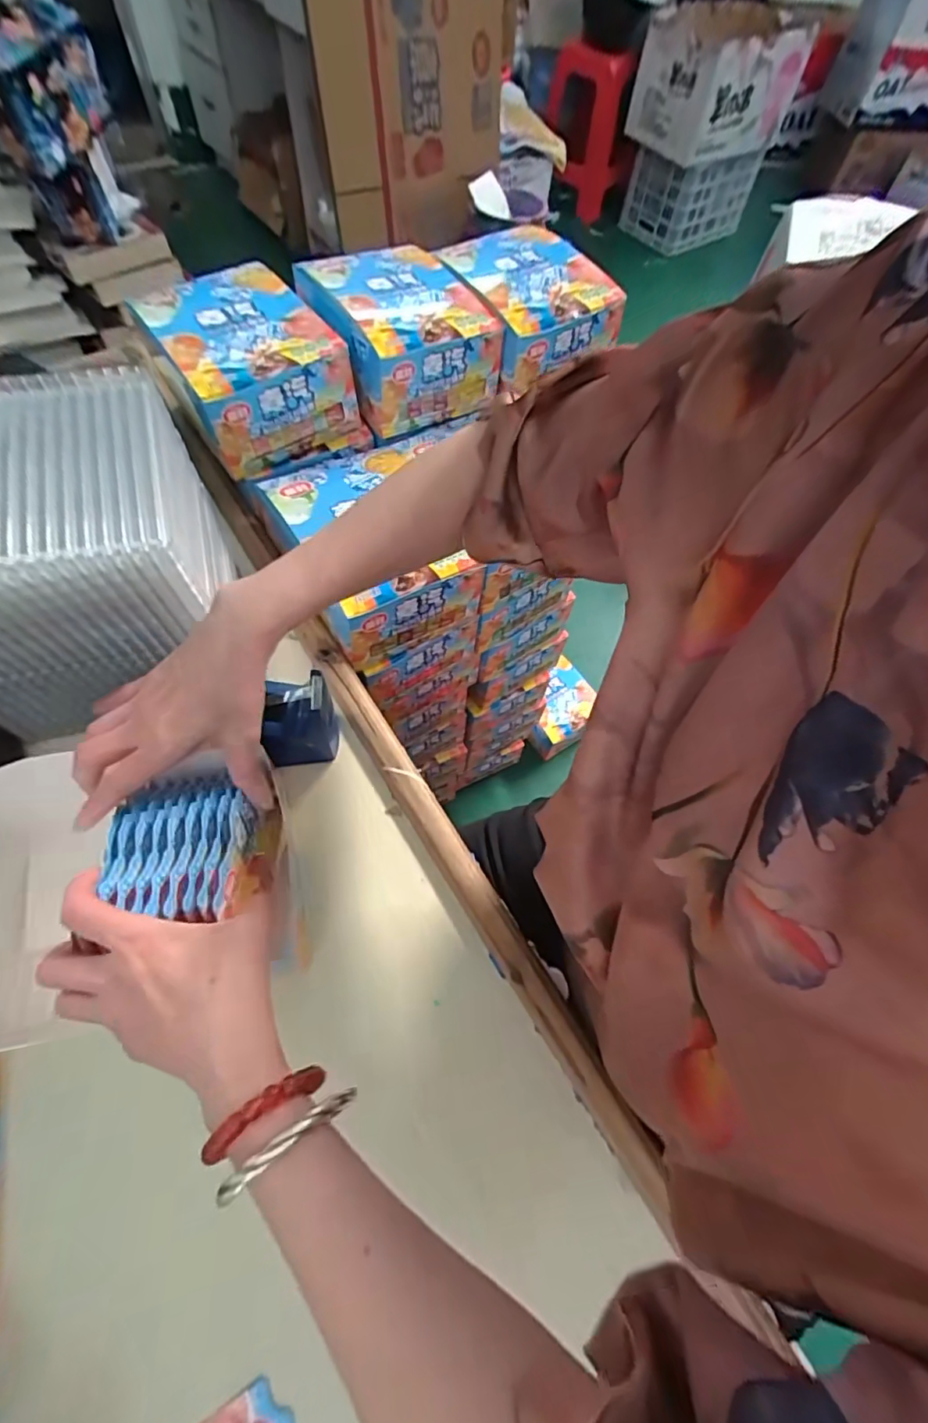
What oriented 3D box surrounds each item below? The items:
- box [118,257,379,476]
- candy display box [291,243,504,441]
[{"bbox_3d":[-0.221,-0.356,0.573,0.158,0.102,0.183,-32,68,-19],"label":"box"},{"bbox_3d":[-0.068,-0.423,0.615,0.157,0.097,0.175,-24,66,-16],"label":"candy display box"}]

